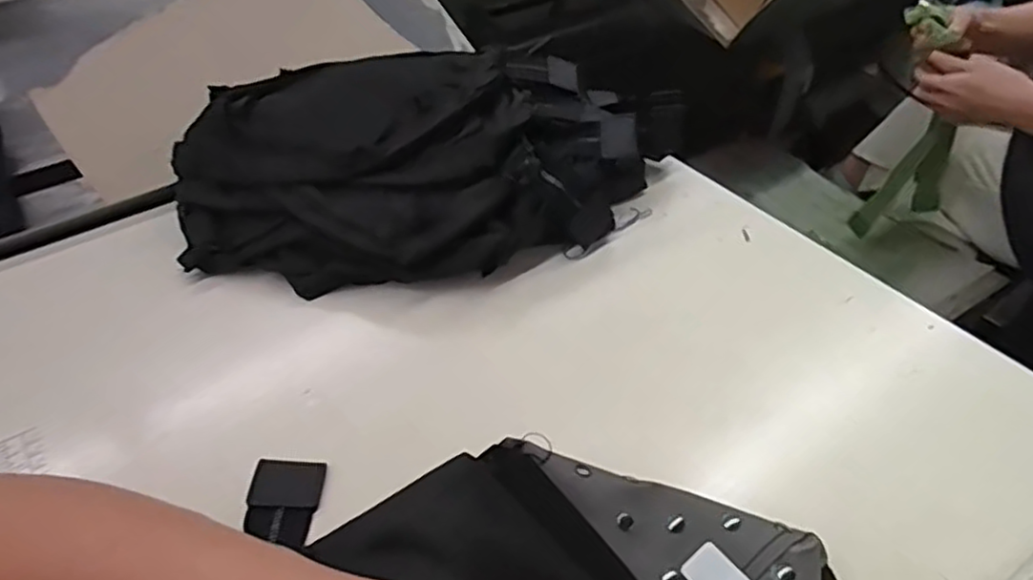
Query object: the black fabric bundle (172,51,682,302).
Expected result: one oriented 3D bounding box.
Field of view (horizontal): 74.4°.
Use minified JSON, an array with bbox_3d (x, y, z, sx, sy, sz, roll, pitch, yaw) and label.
[{"bbox_3d":[-0.064,-0.098,0.510,0.381,0.087,0.208,-2,43,-1],"label":"black fabric bundle"}]

